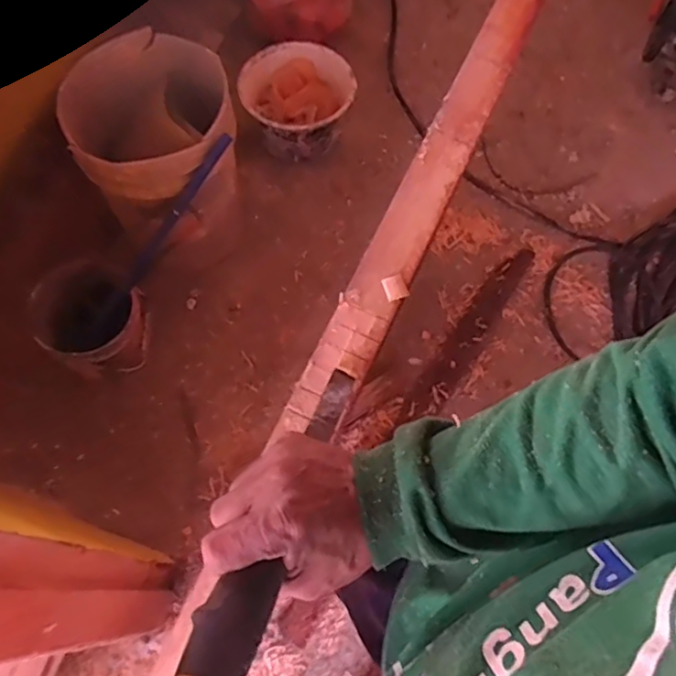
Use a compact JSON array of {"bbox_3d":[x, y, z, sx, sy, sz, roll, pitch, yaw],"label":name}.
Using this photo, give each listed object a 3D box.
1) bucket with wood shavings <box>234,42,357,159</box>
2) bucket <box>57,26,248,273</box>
[{"bbox_3d":[-0.093,-0.541,1.435,0.256,0.151,0.224,-10,69,-5],"label":"bucket with wood shavings"},{"bbox_3d":[-0.334,-0.334,1.235,0.276,0.377,0.327,-16,70,-7],"label":"bucket"}]

